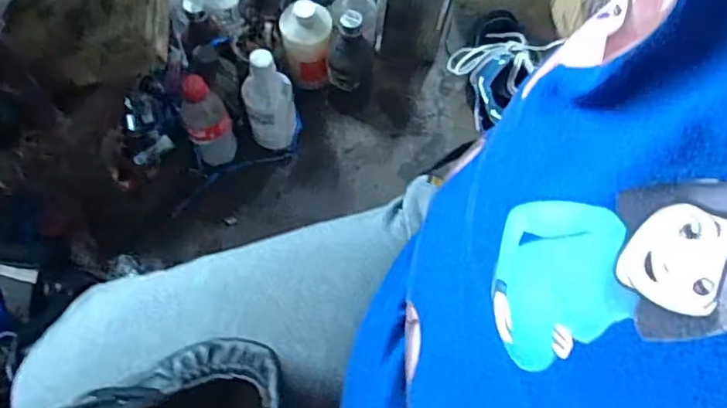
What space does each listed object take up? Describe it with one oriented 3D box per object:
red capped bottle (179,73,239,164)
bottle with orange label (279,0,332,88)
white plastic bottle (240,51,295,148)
[{"bbox_3d":[-0.215,-0.117,0.820,0.059,0.176,0.053,-22,71,-11],"label":"red capped bottle"},{"bbox_3d":[-0.083,-0.234,0.887,0.069,0.136,0.062,12,68,2],"label":"bottle with orange label"},{"bbox_3d":[-0.131,-0.142,0.833,0.068,0.166,0.058,-6,68,-5],"label":"white plastic bottle"}]

